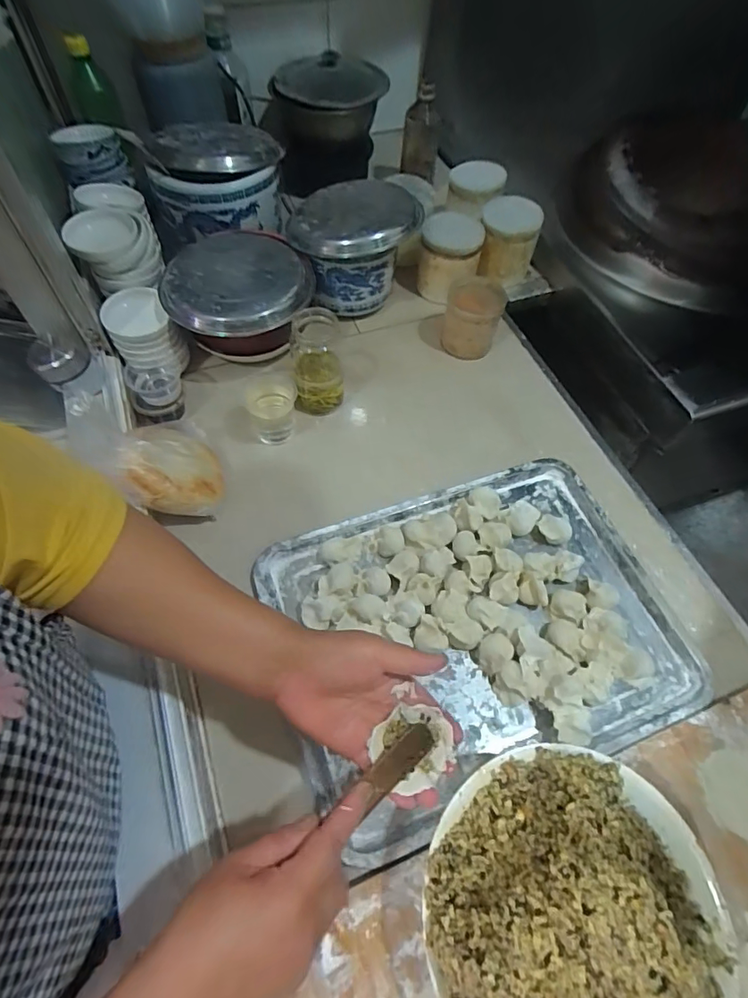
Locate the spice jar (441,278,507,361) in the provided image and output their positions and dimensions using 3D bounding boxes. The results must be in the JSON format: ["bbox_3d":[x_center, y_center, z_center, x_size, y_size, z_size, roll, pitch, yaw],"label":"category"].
[{"bbox_3d":[0.151,-0.278,0.772,0.085,0.085,0.095,21,61,10],"label":"spice jar"}]

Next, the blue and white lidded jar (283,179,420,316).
[{"bbox_3d":[-0.029,-0.395,0.783,0.189,0.138,0.184,4,60,0],"label":"blue and white lidded jar"}]

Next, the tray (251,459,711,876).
[{"bbox_3d":[0.112,0.137,0.555,0.427,0.034,0.326,-17,62,-12],"label":"tray"}]

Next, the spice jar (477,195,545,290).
[{"bbox_3d":[0.224,-0.435,0.862,0.101,0.125,0.101,1,60,-2],"label":"spice jar"}]

